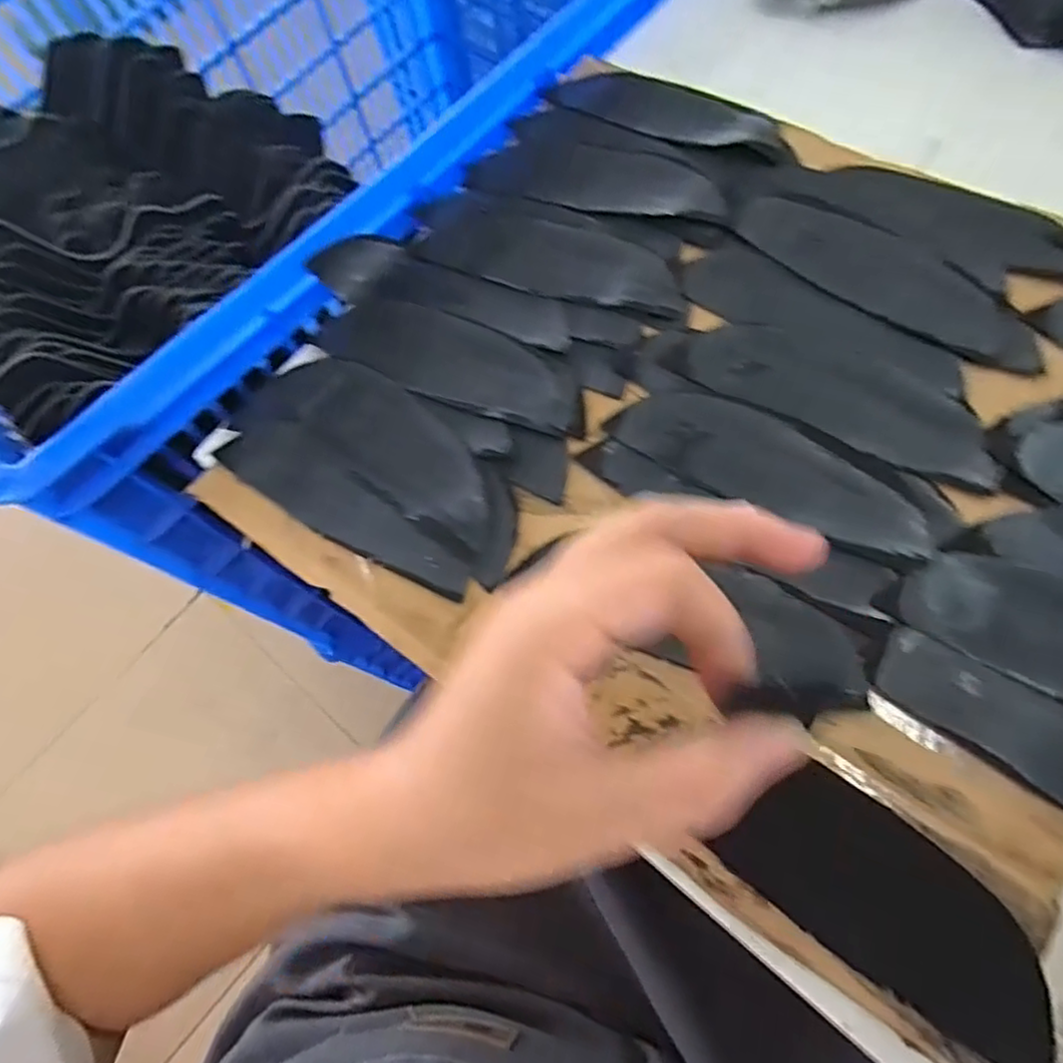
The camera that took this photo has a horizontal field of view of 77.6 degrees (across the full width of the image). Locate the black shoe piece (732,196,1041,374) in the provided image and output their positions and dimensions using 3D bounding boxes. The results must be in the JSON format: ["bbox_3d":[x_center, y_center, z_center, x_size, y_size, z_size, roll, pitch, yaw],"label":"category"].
[{"bbox_3d":[0.173,-0.126,0.324,0.151,0.009,0.046,38,77,19],"label":"black shoe piece"}]

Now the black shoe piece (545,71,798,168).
[{"bbox_3d":[0.080,-0.236,0.375,0.146,0.015,0.049,33,75,17],"label":"black shoe piece"}]

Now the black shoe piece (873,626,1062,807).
[{"bbox_3d":[0.199,0.082,0.245,0.138,0.006,0.042,28,74,16],"label":"black shoe piece"}]

